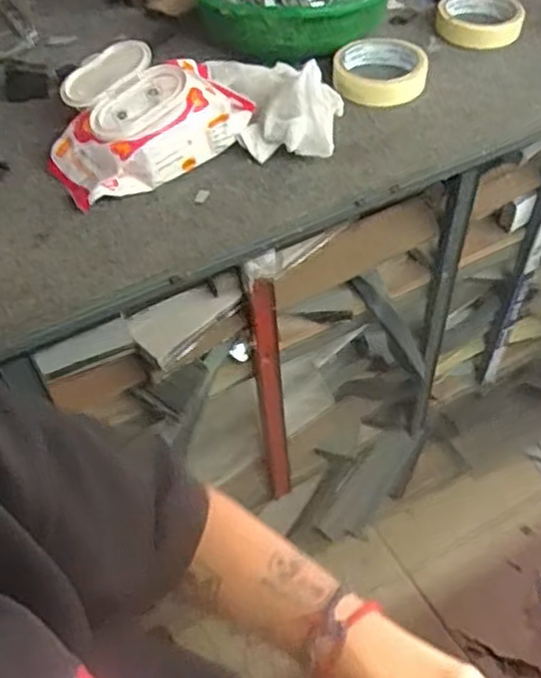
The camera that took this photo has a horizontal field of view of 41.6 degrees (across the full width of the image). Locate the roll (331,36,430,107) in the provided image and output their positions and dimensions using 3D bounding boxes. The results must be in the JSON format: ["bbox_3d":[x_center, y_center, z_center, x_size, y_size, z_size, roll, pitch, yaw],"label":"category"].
[{"bbox_3d":[0.114,-0.278,0.734,0.095,0.027,0.095,4,50,6],"label":"roll"}]

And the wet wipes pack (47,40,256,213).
[{"bbox_3d":[-0.124,-0.204,0.649,0.178,0.068,0.141,-31,55,-22],"label":"wet wipes pack"}]

